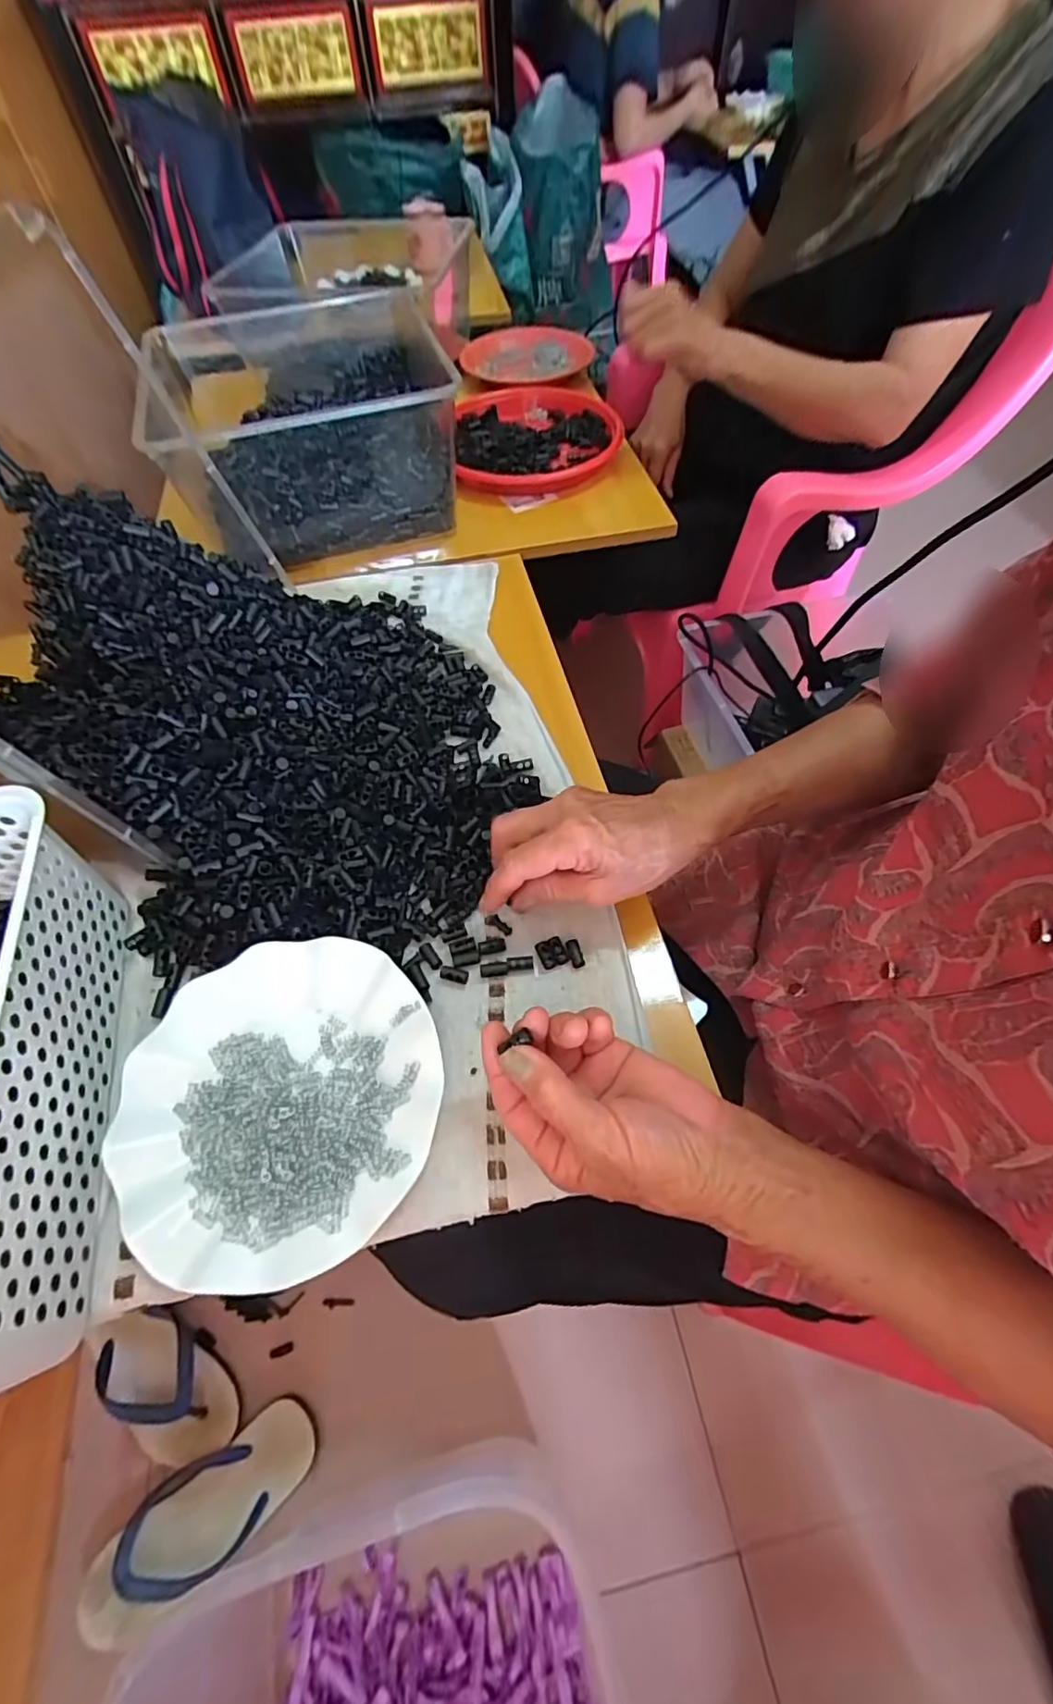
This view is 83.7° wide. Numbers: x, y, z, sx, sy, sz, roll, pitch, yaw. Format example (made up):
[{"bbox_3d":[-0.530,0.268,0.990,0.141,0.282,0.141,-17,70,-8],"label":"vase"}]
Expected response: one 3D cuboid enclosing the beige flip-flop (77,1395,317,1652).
[{"bbox_3d":[-0.335,0.681,0.609,0.231,0.055,0.085,-29,63,-16],"label":"beige flip-flop"}]

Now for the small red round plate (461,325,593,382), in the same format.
[{"bbox_3d":[-0.008,-0.784,0.919,0.173,0.023,0.204,19,61,12],"label":"small red round plate"}]

